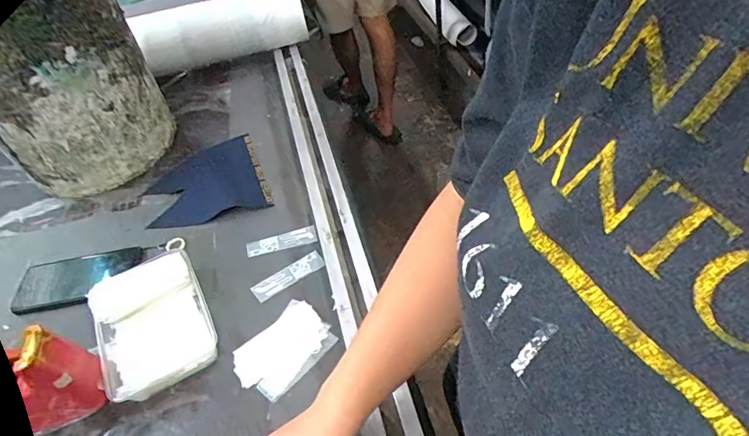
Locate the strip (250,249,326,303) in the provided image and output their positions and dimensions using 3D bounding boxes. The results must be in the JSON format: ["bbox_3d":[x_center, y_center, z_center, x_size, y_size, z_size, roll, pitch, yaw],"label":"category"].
[{"bbox_3d":[-0.110,0.073,0.597,0.094,0.004,0.032,-29,50,-15],"label":"strip"}]

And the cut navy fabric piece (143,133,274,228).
[{"bbox_3d":[-0.263,-0.051,0.734,0.170,0.015,0.174,-24,51,-6],"label":"cut navy fabric piece"}]

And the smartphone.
[{"bbox_3d":[-0.390,0.078,0.621,0.150,0.011,0.072,-14,48,-2],"label":"smartphone"}]

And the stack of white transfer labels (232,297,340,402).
[{"bbox_3d":[-0.102,0.146,0.527,0.076,0.007,0.107,33,61,33],"label":"stack of white transfer labels"}]

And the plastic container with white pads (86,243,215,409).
[{"bbox_3d":[-0.262,0.122,0.552,0.124,0.039,0.172,-26,49,-13],"label":"plastic container with white pads"}]

